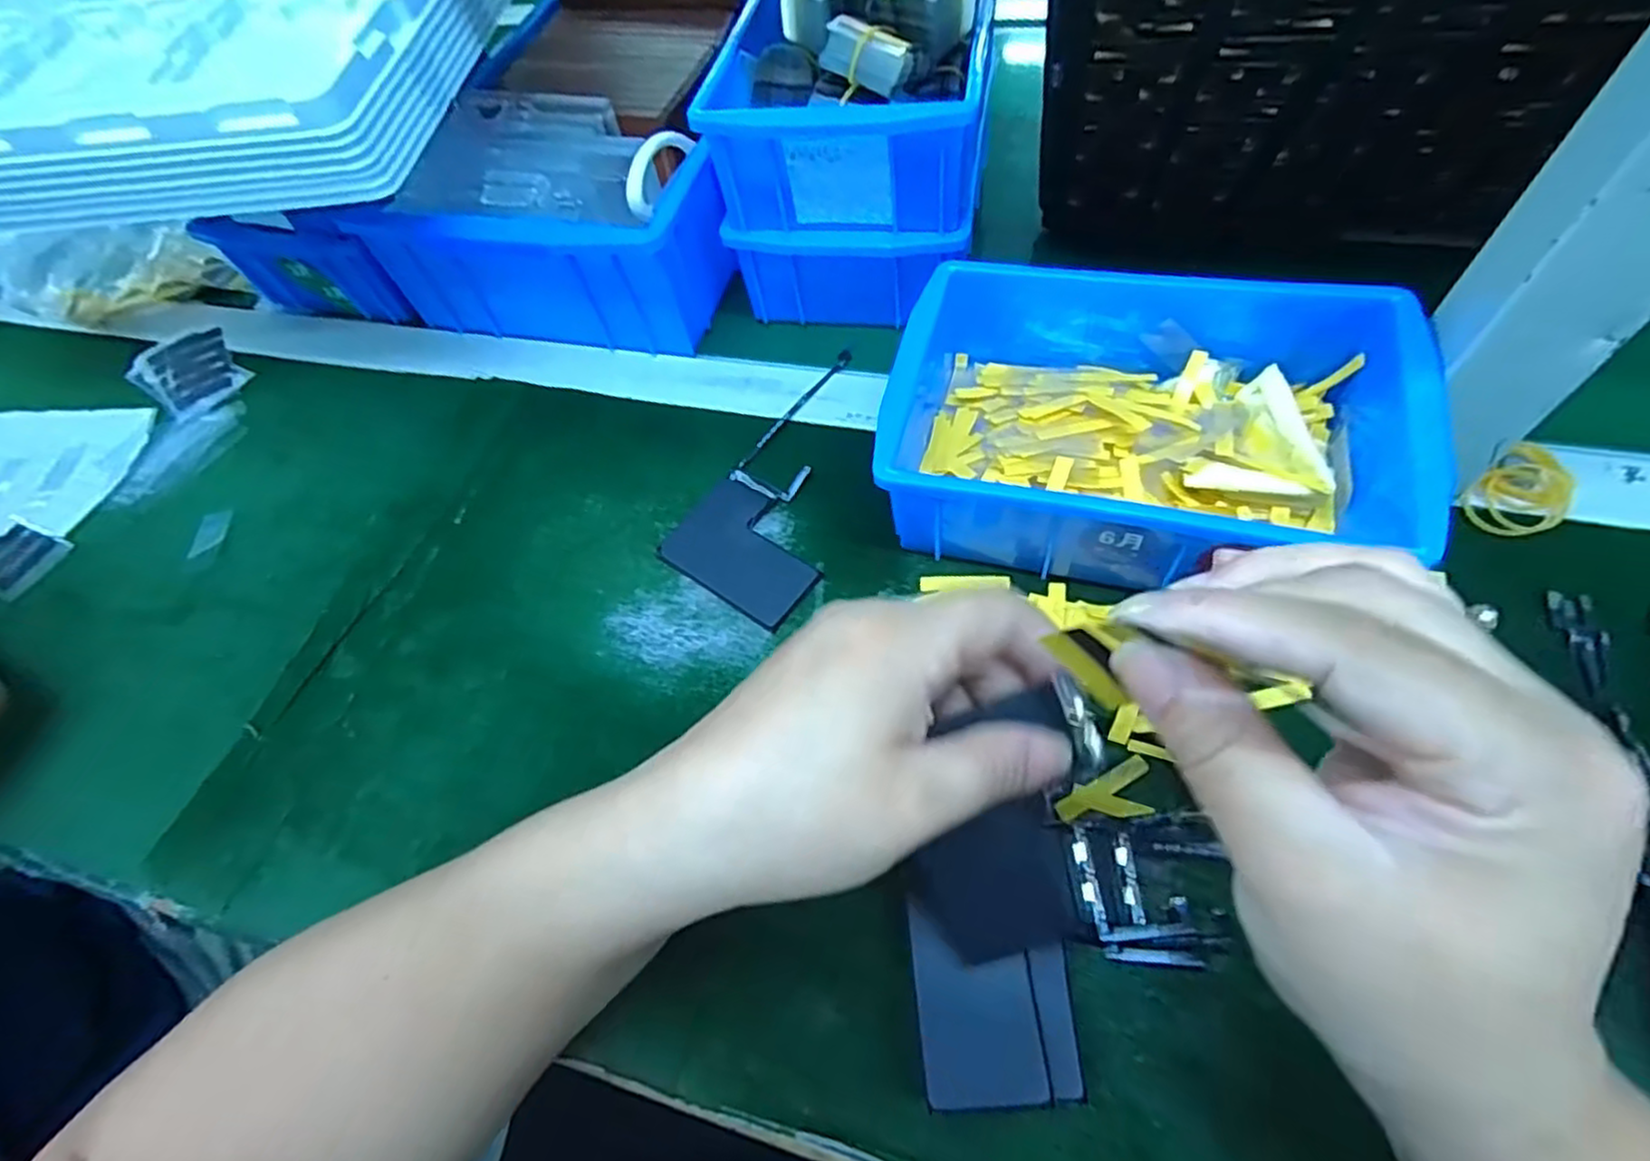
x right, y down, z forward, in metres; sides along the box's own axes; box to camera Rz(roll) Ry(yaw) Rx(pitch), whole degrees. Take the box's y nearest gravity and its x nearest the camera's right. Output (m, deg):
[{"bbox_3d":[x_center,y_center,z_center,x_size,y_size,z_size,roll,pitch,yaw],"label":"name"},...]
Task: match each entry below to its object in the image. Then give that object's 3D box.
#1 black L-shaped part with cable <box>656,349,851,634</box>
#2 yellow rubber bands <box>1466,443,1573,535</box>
[{"bbox_3d":[-0.009,-0.054,0.365,0.075,0.006,0.160,26,67,21],"label":"black L-shaped part with cable"},{"bbox_3d":[0.303,-0.039,0.309,0.050,0.013,0.031,-39,63,-14],"label":"yellow rubber bands"}]

